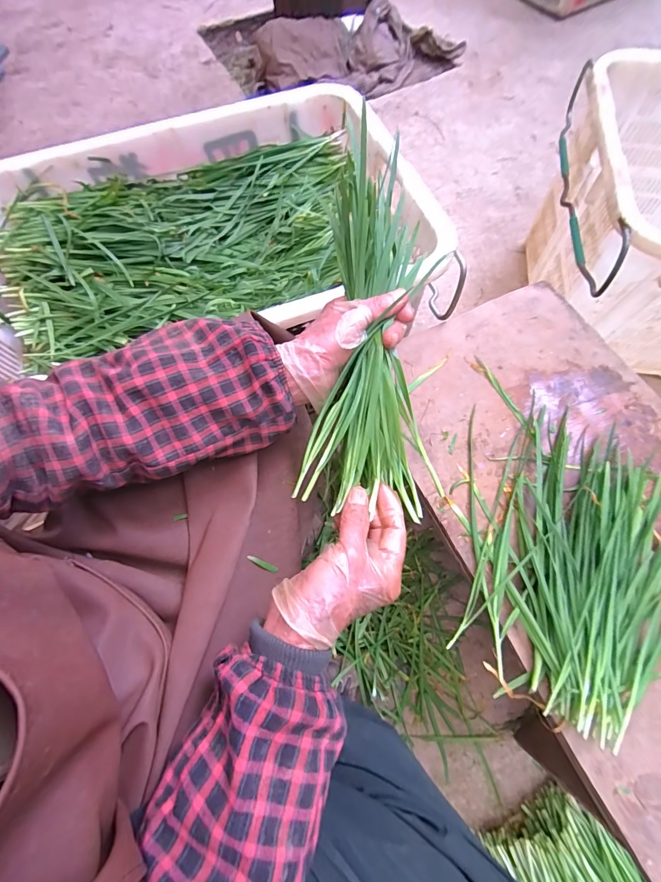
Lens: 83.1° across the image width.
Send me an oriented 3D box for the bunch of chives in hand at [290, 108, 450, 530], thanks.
[{"bbox_3d":[0.034,-0.099,0.353,0.117,0.066,0.334,0,90,1],"label":"bunch of chives in hand"}]

